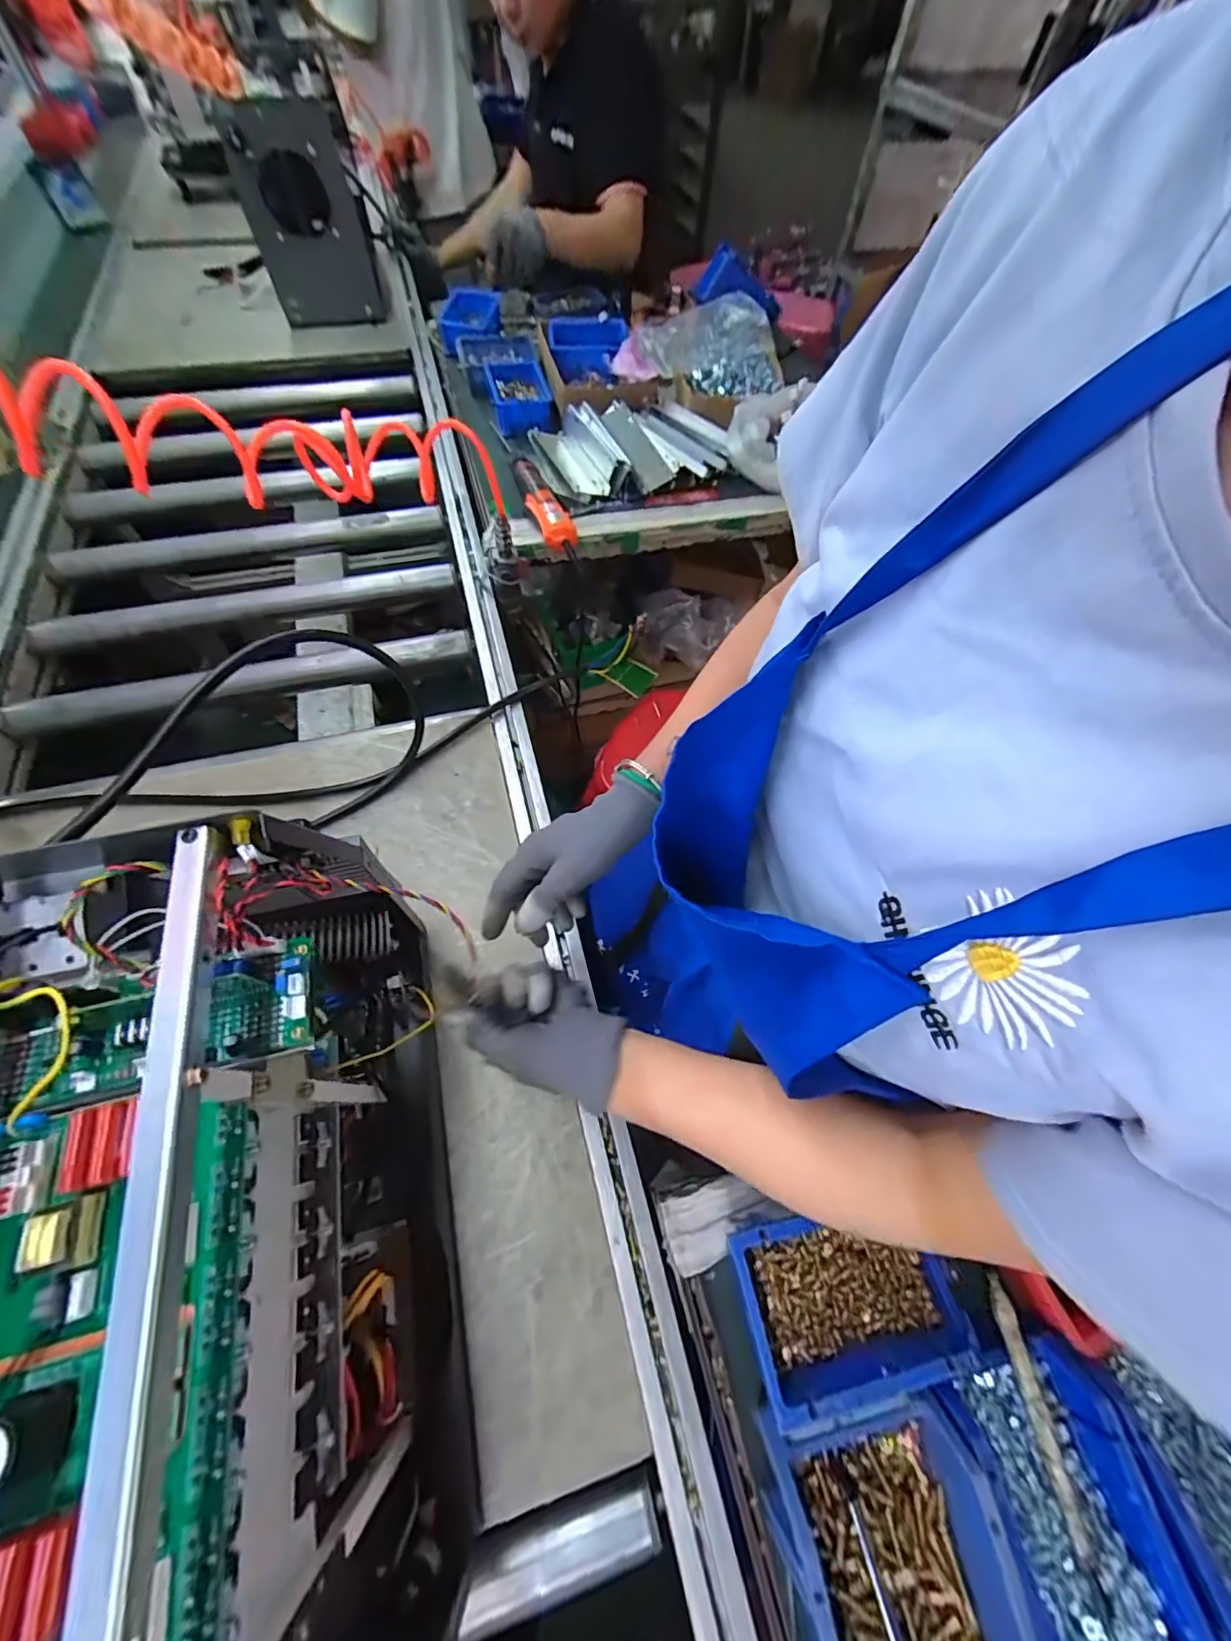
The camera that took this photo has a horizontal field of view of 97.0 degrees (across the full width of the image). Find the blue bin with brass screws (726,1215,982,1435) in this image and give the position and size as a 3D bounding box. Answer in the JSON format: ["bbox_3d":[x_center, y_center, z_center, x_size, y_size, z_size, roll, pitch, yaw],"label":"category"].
[{"bbox_3d":[0.166,0.335,0.395,0.155,0.073,0.098,-9,64,-8],"label":"blue bin with brass screws"}]

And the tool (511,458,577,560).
[{"bbox_3d":[-0.109,-0.481,0.834,0.053,0.048,0.209,-19,66,-13],"label":"tool"}]

